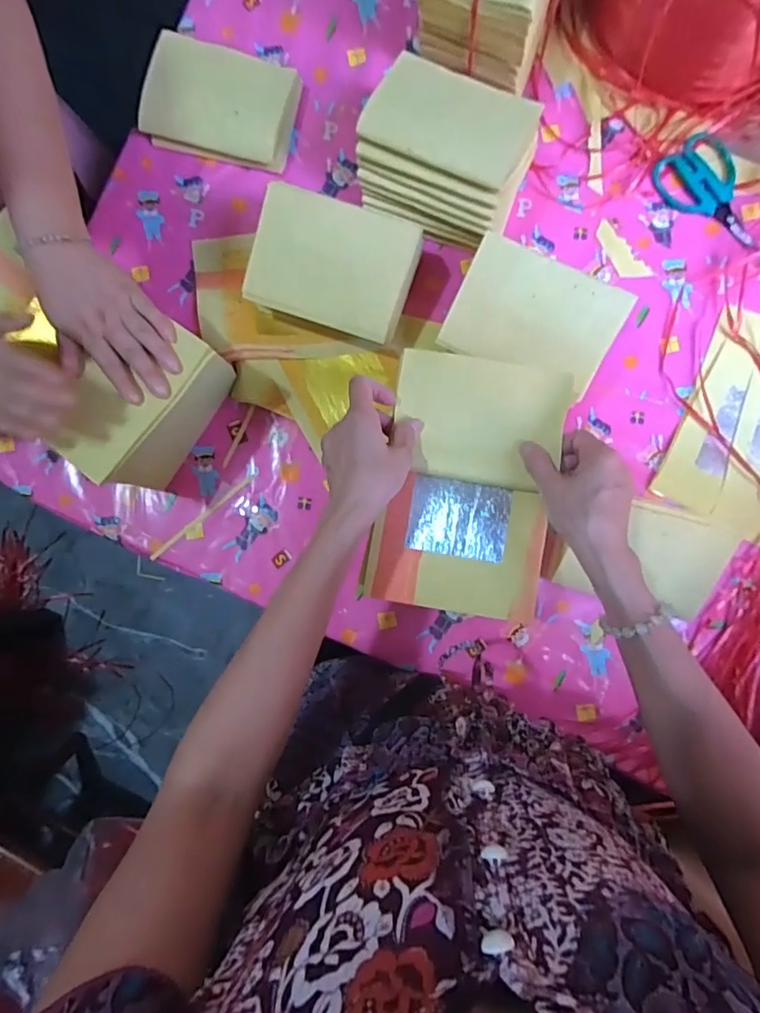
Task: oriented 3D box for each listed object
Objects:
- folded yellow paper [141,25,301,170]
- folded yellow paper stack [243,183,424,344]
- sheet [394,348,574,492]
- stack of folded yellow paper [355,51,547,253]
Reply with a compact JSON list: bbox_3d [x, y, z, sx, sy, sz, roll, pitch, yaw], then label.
[{"bbox_3d":[-0.186,-0.463,0.617,0.166,0.066,0.094,15,88,4],"label":"folded yellow paper"},{"bbox_3d":[-0.050,-0.255,0.578,0.163,0.083,0.119,17,88,4],"label":"folded yellow paper stack"},{"bbox_3d":[0.091,-0.081,0.497,0.153,0.014,0.116,11,88,4],"label":"sheet"},{"bbox_3d":[0.071,-0.377,0.583,0.171,0.097,0.140,19,88,4],"label":"stack of folded yellow paper"}]

